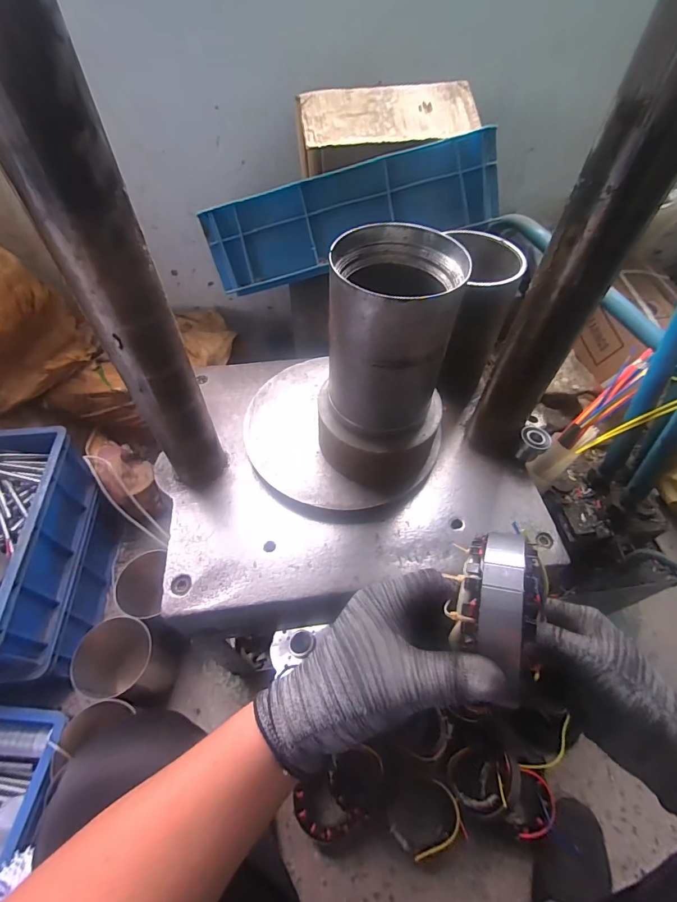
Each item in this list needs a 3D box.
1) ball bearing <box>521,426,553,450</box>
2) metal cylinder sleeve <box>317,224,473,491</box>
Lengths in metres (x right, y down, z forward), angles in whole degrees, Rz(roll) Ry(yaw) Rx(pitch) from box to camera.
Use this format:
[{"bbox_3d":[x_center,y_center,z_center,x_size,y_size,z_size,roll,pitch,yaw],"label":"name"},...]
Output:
[{"bbox_3d":[0.259,-0.017,0.517,0.037,0.009,0.042,36,61,23],"label":"ball bearing"},{"bbox_3d":[0.051,-0.079,0.433,0.142,0.255,0.129,21,56,14],"label":"metal cylinder sleeve"}]

